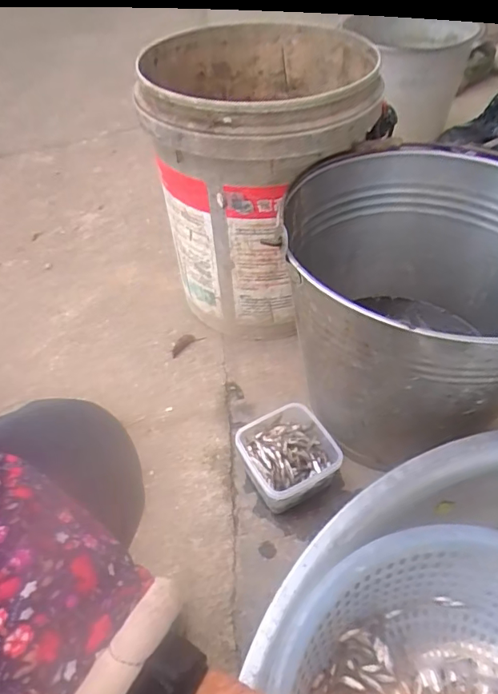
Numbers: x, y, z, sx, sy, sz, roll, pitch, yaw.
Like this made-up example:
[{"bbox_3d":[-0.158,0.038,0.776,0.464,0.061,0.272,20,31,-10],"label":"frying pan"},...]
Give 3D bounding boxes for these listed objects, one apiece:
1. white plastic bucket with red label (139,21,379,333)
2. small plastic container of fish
[{"bbox_3d":[0.015,-0.249,0.789,0.298,0.364,0.326,-1,48,1],"label":"white plastic bucket with red label"},{"bbox_3d":[0.049,0.139,0.627,0.111,0.073,0.106,-24,52,-19],"label":"small plastic container of fish"}]

